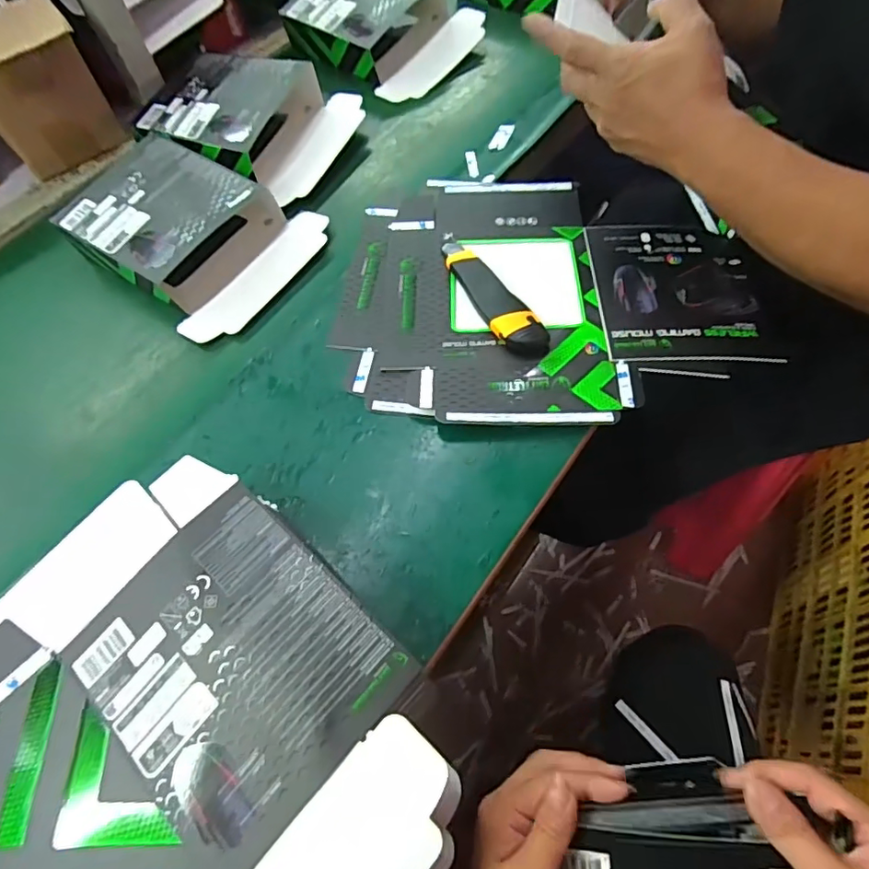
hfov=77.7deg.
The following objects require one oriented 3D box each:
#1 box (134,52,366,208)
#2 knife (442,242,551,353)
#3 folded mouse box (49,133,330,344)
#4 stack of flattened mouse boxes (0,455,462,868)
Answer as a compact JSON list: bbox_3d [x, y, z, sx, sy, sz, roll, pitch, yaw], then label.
[{"bbox_3d":[-0.234,-0.390,0.666,0.242,0.061,0.194,18,65,15],"label":"box"},{"bbox_3d":[0.052,-0.134,0.505,0.040,0.017,0.151,-24,61,-7],"label":"knife"},{"bbox_3d":[-0.268,-0.229,0.586,0.262,0.054,0.202,29,68,20],"label":"folded mouse box"},{"bbox_3d":[-0.192,0.221,0.317,0.318,0.067,0.367,39,72,23],"label":"stack of flattened mouse boxes"}]

